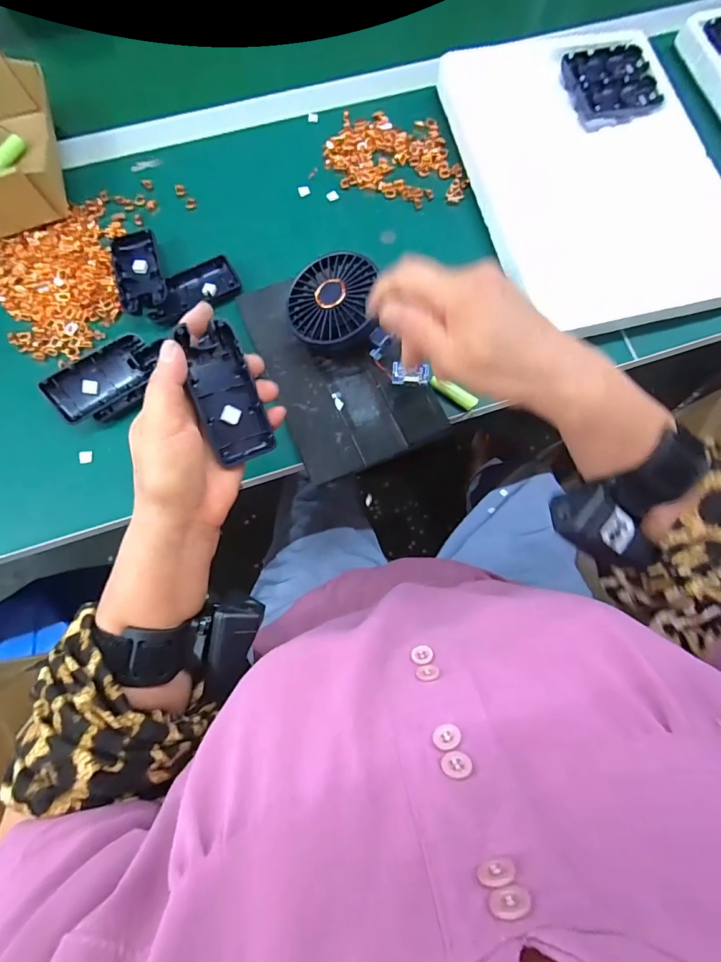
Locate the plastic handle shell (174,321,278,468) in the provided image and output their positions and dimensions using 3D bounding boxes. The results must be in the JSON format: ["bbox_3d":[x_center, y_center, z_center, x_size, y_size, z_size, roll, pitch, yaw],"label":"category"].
[{"bbox_3d":[-0.091,-0.059,0.290,0.039,0.023,0.092,-15,100,-4],"label":"plastic handle shell"}]

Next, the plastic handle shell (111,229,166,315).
[{"bbox_3d":[-0.217,-0.204,0.413,0.044,0.020,0.093,-18,77,-4],"label":"plastic handle shell"}]

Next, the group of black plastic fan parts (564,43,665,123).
[{"bbox_3d":[0.281,-0.448,0.473,0.095,0.019,0.086,-10,76,-2],"label":"group of black plastic fan parts"}]

